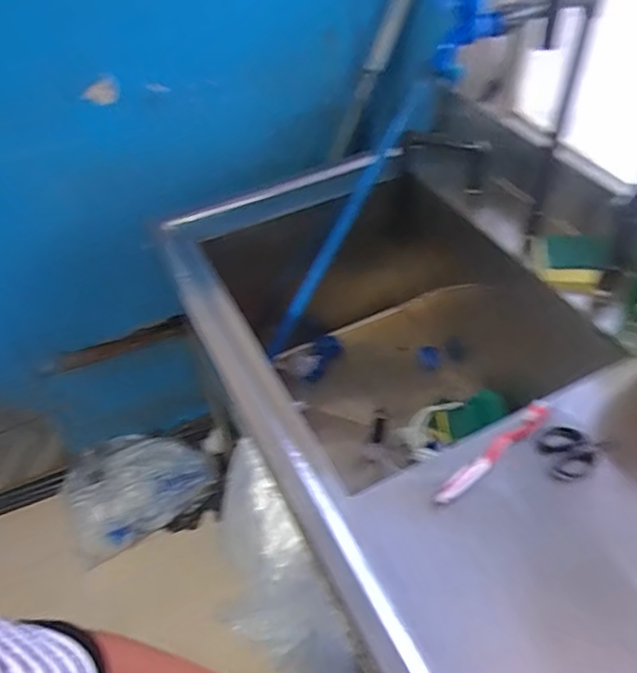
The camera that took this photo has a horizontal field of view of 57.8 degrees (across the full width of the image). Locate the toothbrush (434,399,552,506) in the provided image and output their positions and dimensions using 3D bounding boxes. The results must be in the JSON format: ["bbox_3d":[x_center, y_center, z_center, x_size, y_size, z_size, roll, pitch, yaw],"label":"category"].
[{"bbox_3d":[0.205,0.131,0.664,0.190,0.010,0.023,-33,54,-25],"label":"toothbrush"}]

